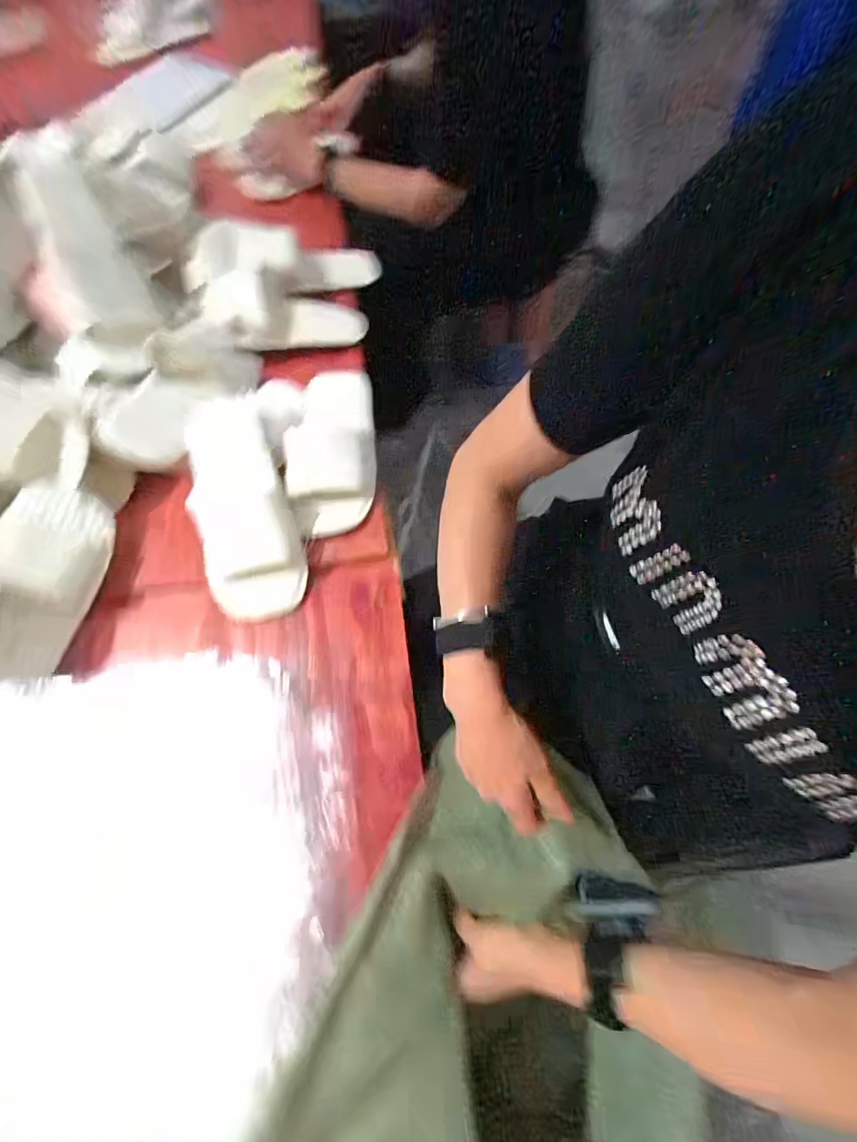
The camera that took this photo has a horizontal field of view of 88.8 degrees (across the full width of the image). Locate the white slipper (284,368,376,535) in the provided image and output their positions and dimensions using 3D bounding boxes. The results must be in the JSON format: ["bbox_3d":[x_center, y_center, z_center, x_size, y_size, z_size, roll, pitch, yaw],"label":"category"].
[{"bbox_3d":[-0.125,-0.175,0.580,0.105,0.068,0.262,-2,68,1],"label":"white slipper"}]

